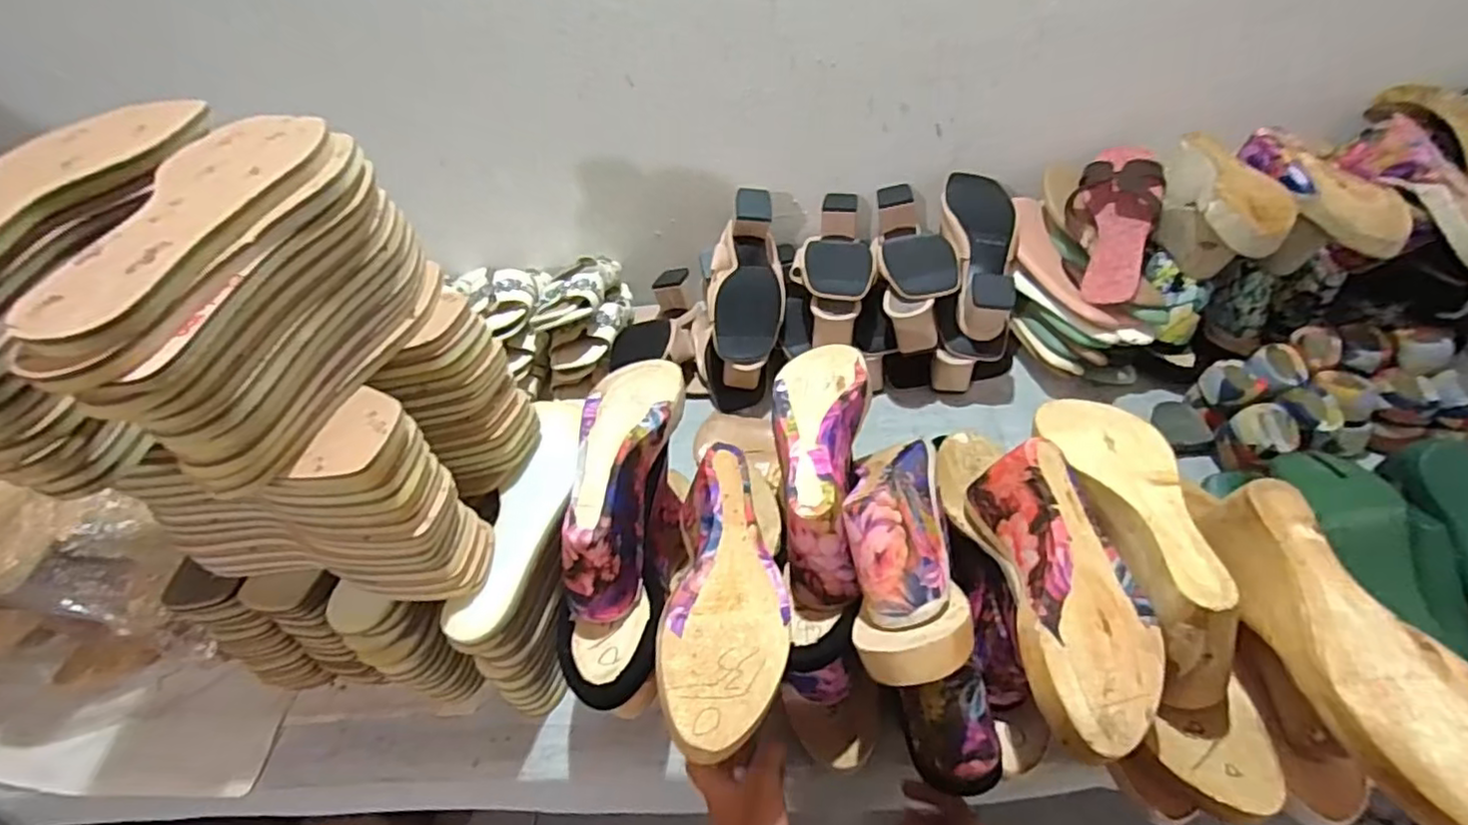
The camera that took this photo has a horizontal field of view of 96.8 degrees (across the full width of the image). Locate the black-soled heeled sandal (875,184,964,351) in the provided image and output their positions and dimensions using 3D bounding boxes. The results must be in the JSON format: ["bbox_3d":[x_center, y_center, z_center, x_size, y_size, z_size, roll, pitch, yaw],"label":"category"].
[{"bbox_3d":[0.228,-0.191,0.837,0.089,0.077,0.249,0,45,7],"label":"black-soled heeled sandal"}]

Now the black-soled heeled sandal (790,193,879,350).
[{"bbox_3d":[0.130,-0.193,0.861,0.101,0.077,0.247,-6,45,2],"label":"black-soled heeled sandal"}]

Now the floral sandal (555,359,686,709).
[{"bbox_3d":[-0.096,0.075,0.520,0.083,0.087,0.288,1,69,8],"label":"floral sandal"}]

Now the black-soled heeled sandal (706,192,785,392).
[{"bbox_3d":[0.017,-0.158,0.833,0.095,0.077,0.256,0,67,8],"label":"black-soled heeled sandal"}]

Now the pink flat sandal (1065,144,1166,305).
[{"bbox_3d":[0.465,-0.232,0.801,0.103,0.048,0.240,8,70,16],"label":"pink flat sandal"}]

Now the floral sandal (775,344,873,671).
[{"bbox_3d":[0.072,0.058,0.535,0.077,0.110,0.271,0,45,8],"label":"floral sandal"}]

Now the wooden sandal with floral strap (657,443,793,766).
[{"bbox_3d":[-0.004,0.124,0.456,0.079,0.058,0.215,-4,44,4],"label":"wooden sandal with floral strap"}]

